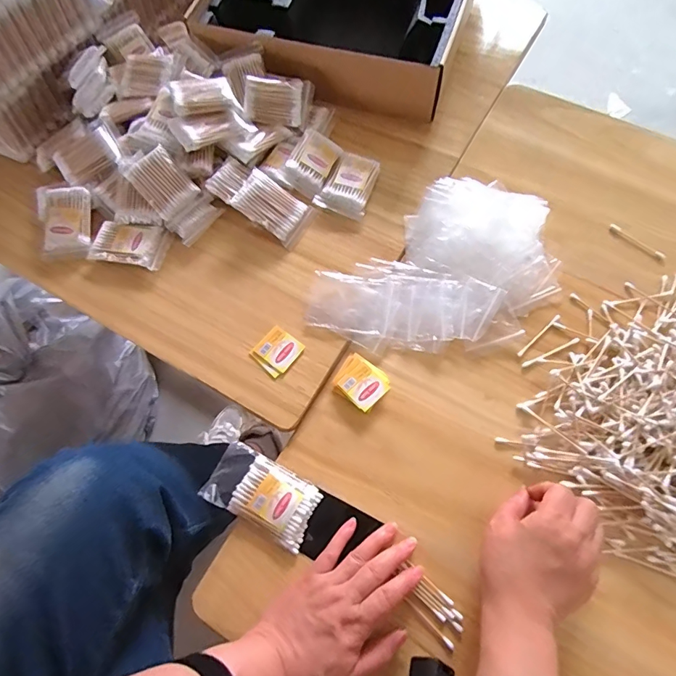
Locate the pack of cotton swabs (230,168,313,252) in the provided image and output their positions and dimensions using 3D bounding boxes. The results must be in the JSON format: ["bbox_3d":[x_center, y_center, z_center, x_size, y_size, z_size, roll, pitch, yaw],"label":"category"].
[{"bbox_3d":[-0.079,-0.161,0.544,0.092,0.015,0.066,38,72,-8],"label":"pack of cotton swabs"}]

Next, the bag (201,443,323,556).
[{"bbox_3d":[-0.075,0.155,0.437,0.110,0.017,0.062,26,71,11],"label":"bag"}]

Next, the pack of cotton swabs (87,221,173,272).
[{"bbox_3d":[-0.256,-0.117,0.539,0.090,0.012,0.056,12,69,6],"label":"pack of cotton swabs"}]

